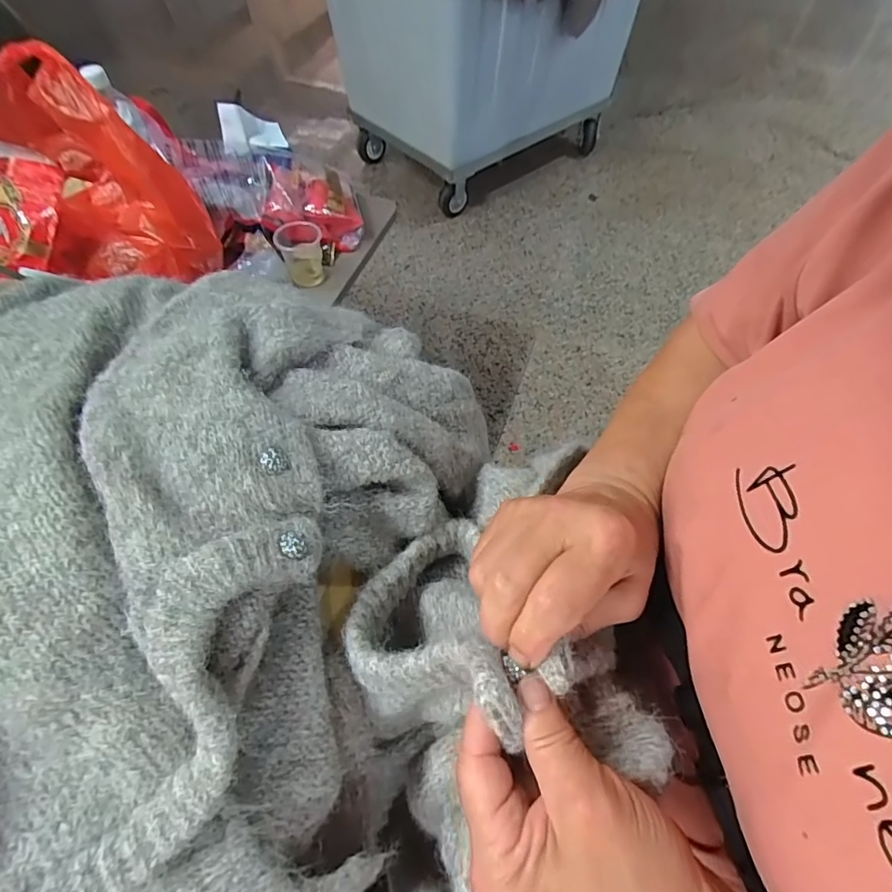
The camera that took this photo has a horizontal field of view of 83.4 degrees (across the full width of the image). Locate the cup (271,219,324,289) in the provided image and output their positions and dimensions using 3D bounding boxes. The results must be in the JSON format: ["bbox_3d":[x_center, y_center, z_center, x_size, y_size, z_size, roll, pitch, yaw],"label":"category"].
[{"bbox_3d":[-0.224,-0.295,0.772,0.067,0.070,0.075,-8,57,-5],"label":"cup"}]

